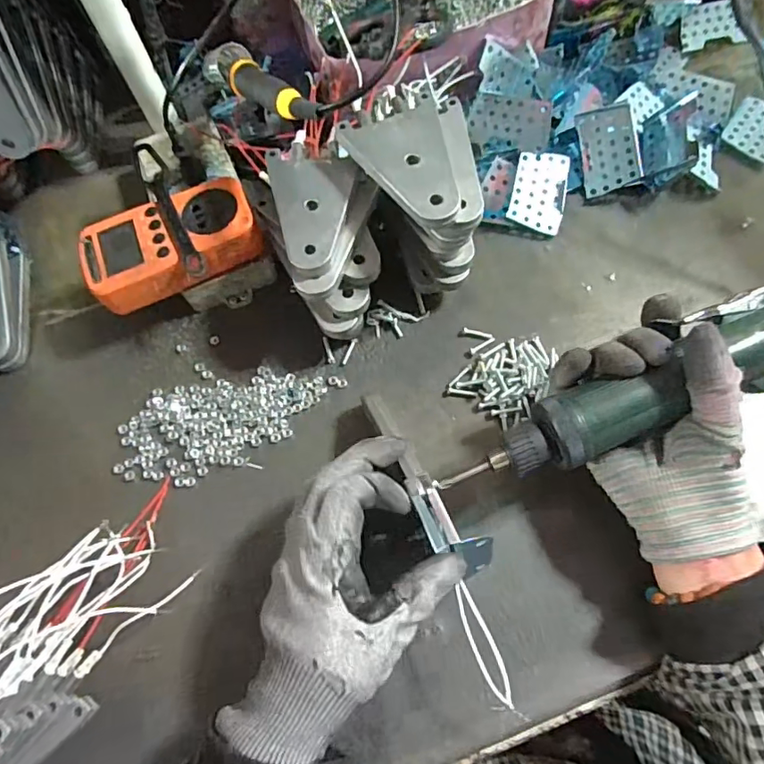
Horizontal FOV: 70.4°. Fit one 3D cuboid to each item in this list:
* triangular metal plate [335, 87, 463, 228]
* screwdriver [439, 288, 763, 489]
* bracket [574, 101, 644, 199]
[{"bbox_3d":[0.018,-0.142,0.349,0.067,0.006,0.101,-22,68,-4],"label":"triangular metal plate"},{"bbox_3d":[0.173,-0.003,0.314,0.284,0.034,0.051,-24,69,-6],"label":"screwdriver"},{"bbox_3d":[0.189,-0.196,0.453,0.045,0.009,0.072,-10,83,22],"label":"bracket"}]

